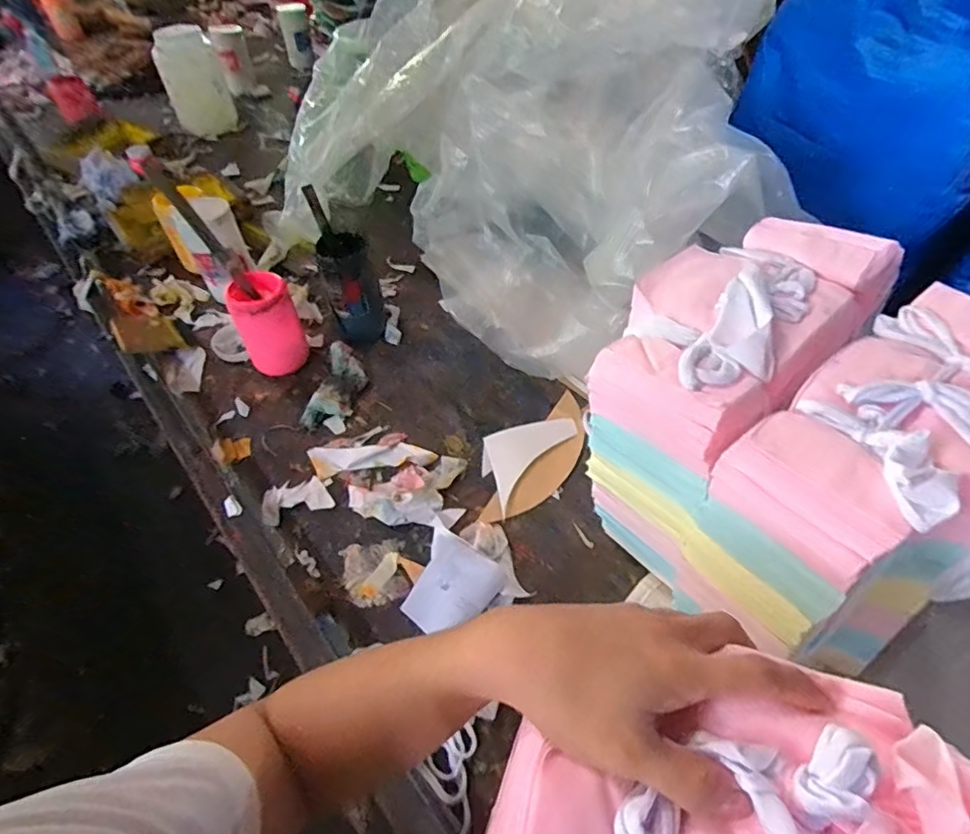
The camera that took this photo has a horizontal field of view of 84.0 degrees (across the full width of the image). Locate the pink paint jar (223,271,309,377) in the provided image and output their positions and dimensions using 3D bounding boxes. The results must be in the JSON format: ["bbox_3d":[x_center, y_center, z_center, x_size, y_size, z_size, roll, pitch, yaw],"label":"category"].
[{"bbox_3d":[-0.346,-0.147,0.863,0.094,0.150,0.081,-26,54,-18],"label":"pink paint jar"}]

